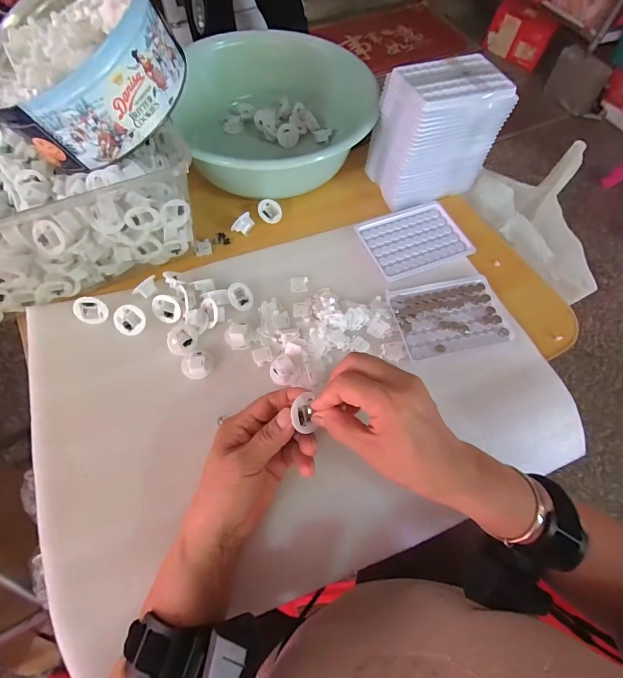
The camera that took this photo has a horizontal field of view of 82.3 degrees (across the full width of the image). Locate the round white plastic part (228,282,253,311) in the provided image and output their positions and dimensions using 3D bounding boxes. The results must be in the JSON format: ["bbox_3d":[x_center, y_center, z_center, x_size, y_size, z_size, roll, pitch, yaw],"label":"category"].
[{"bbox_3d":[-0.082,-0.048,0.407,0.031,0.011,0.031,9,77,-45],"label":"round white plastic part"}]

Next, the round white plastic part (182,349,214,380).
[{"bbox_3d":[-0.120,0.025,0.375,0.031,0.017,0.030,1,64,-1],"label":"round white plastic part"}]

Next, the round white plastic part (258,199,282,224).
[{"bbox_3d":[-0.056,-0.171,0.480,0.032,0.007,0.032,-9,90,-16],"label":"round white plastic part"}]

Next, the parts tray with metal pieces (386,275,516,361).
[{"bbox_3d":[0.160,-0.028,0.414,0.127,0.008,0.092,-11,65,-7],"label":"parts tray with metal pieces"}]

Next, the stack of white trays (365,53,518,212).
[{"bbox_3d":[0.159,-0.270,0.469,0.130,0.132,0.095,-21,66,-12],"label":"stack of white trays"}]

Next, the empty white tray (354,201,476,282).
[{"bbox_3d":[0.132,-0.133,0.471,0.129,0.008,0.101,-20,66,-11],"label":"empty white tray"}]

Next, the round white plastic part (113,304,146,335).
[{"bbox_3d":[-0.197,-0.021,0.388,0.031,0.007,0.032,2,95,-13],"label":"round white plastic part"}]

